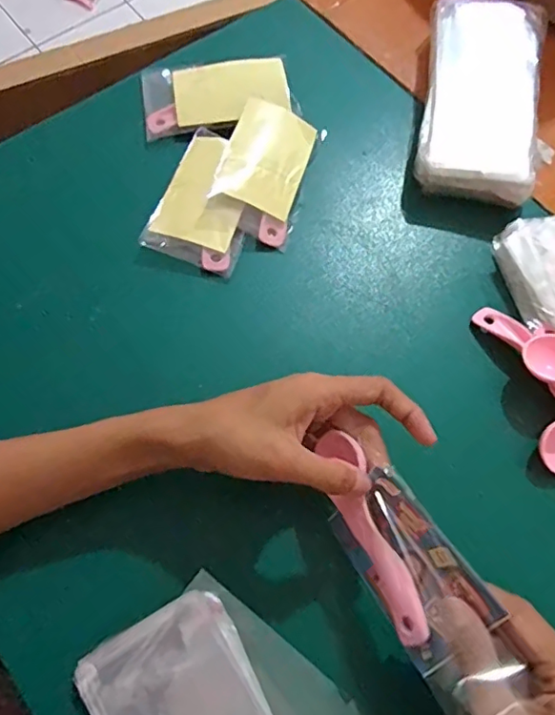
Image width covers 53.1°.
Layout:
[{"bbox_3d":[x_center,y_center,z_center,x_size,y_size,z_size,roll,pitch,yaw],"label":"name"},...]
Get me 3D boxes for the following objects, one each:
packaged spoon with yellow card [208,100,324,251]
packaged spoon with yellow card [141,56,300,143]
[{"bbox_3d":[-0.009,-0.144,0.427,0.066,0.011,0.110,21,77,-10],"label":"packaged spoon with yellow card"},{"bbox_3d":[-0.051,-0.220,0.459,0.121,0.018,0.065,-12,68,-6],"label":"packaged spoon with yellow card"}]

